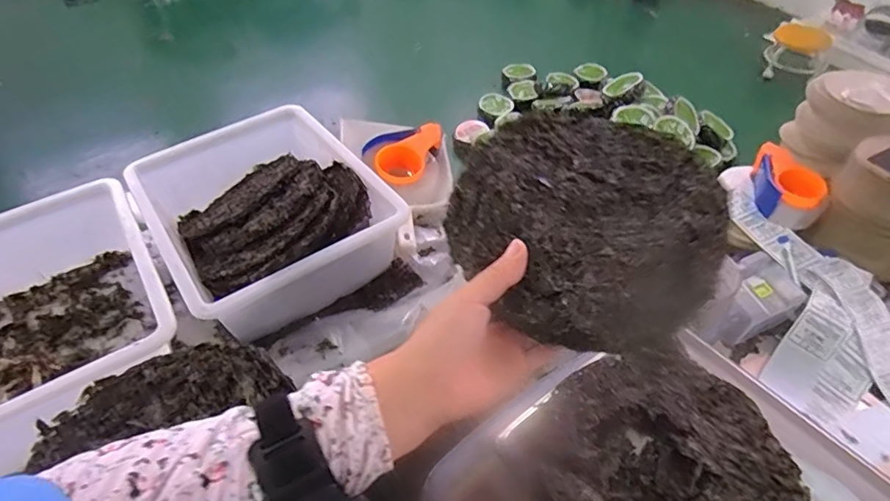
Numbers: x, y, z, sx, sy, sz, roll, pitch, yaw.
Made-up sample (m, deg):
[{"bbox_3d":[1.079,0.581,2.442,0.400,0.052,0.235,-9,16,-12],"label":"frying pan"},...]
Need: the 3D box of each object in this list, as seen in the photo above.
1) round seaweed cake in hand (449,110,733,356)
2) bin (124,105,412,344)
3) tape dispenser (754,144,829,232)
[{"bbox_3d":[0.100,-0.023,0.392,0.182,0.017,0.183,-3,61,6],"label":"round seaweed cake in hand"},{"bbox_3d":[-0.252,-0.063,0.773,0.292,0.124,0.365,-27,52,-22],"label":"bin"},{"bbox_3d":[0.605,-0.119,0.959,0.094,0.065,0.160,9,48,10],"label":"tape dispenser"}]

